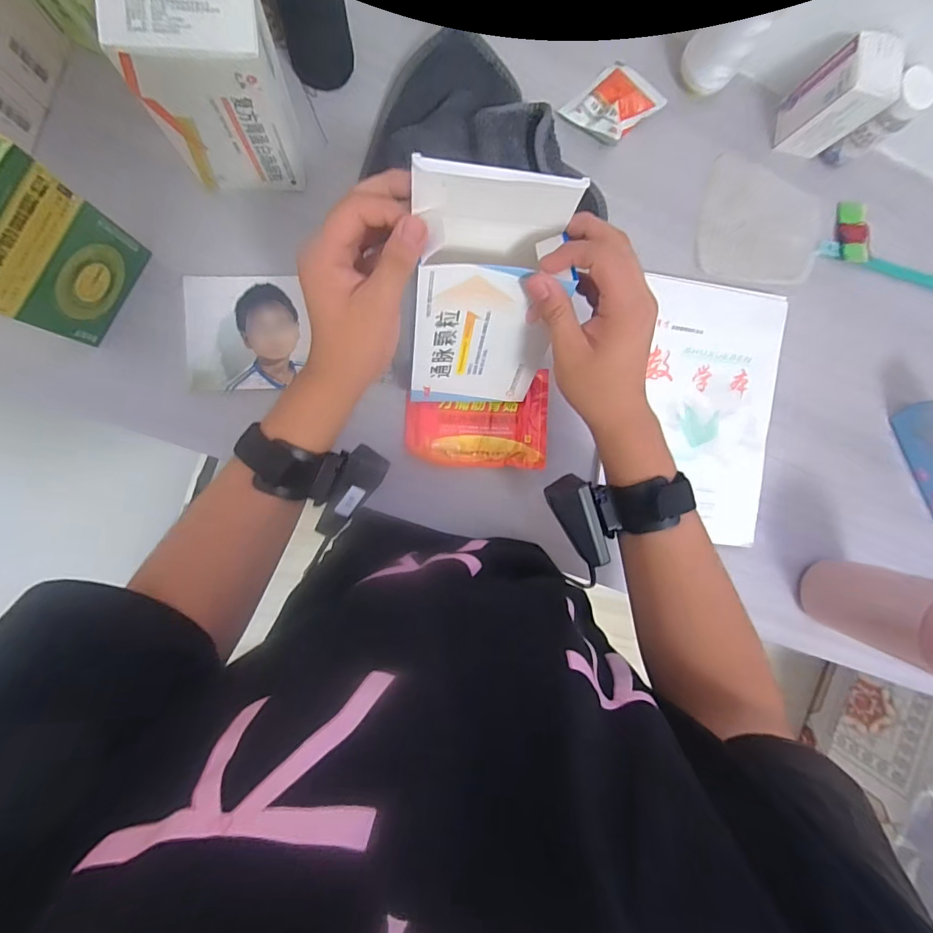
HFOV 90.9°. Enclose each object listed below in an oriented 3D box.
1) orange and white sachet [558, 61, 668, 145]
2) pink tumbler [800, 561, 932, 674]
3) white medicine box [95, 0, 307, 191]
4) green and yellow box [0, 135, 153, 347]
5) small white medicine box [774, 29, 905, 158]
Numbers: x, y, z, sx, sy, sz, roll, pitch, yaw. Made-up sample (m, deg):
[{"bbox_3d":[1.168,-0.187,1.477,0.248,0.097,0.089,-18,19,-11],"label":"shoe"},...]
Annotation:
[{"bbox_3d":[0.144,-0.351,0.443,0.077,0.024,0.064,-44,98,-5],"label":"orange and white sachet"},{"bbox_3d":[0.401,0.138,0.418,0.074,0.159,0.075,21,89,-9],"label":"pink tumbler"},{"bbox_3d":[-0.180,-0.267,0.336,0.094,0.140,0.062,0,93,-9],"label":"white medicine box"},{"bbox_3d":[-0.298,-0.148,0.322,0.035,0.142,0.094,28,88,-9],"label":"green and yellow box"},{"bbox_3d":[0.352,-0.350,0.436,0.050,0.087,0.050,6,92,-9],"label":"small white medicine box"}]

